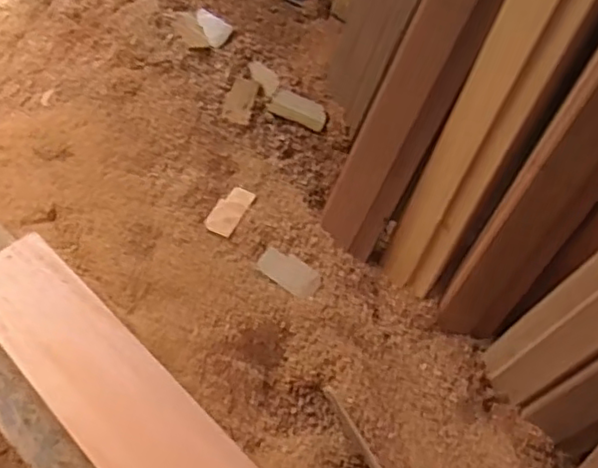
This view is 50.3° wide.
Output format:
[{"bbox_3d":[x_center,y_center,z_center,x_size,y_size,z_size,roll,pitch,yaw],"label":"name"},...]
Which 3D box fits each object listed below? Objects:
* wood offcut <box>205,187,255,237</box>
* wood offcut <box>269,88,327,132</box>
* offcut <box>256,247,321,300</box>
[{"bbox_3d":[-0.116,-0.040,1.077,0.048,0.011,0.100,20,56,17],"label":"wood offcut"},{"bbox_3d":[0.001,-0.227,1.176,0.115,0.028,0.045,27,58,21],"label":"wood offcut"},{"bbox_3d":[-0.015,0.062,1.043,0.103,0.005,0.051,33,71,8],"label":"offcut"}]

